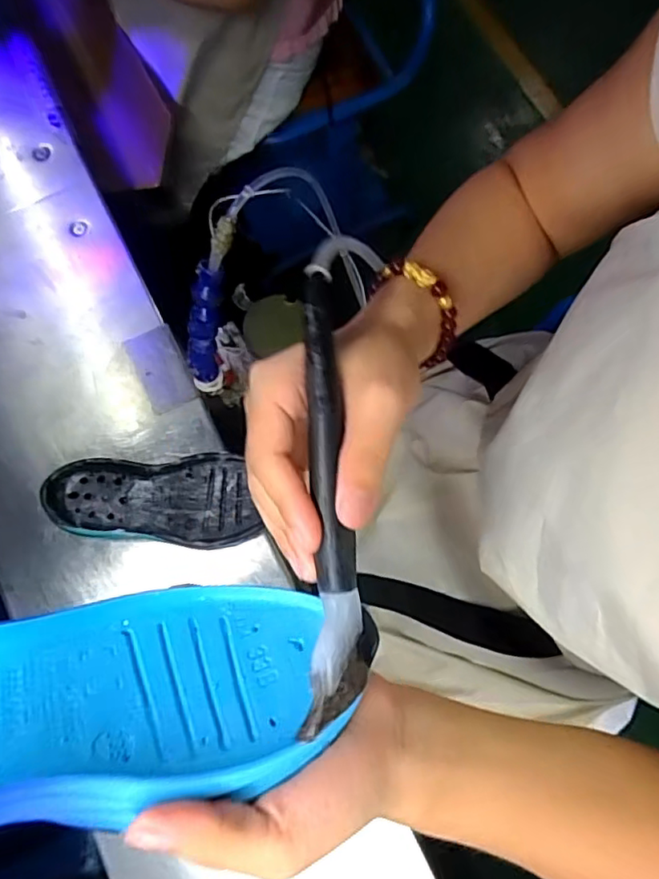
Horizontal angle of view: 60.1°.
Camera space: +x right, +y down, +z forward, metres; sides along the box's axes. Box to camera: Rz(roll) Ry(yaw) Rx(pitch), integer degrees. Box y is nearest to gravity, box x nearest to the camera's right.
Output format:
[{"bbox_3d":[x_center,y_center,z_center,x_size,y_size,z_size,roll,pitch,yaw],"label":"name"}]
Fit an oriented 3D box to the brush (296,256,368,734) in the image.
[{"bbox_3d":[-0.001,0.020,0.225,0.023,0.028,0.170,-3,85,-3],"label":"brush"}]

